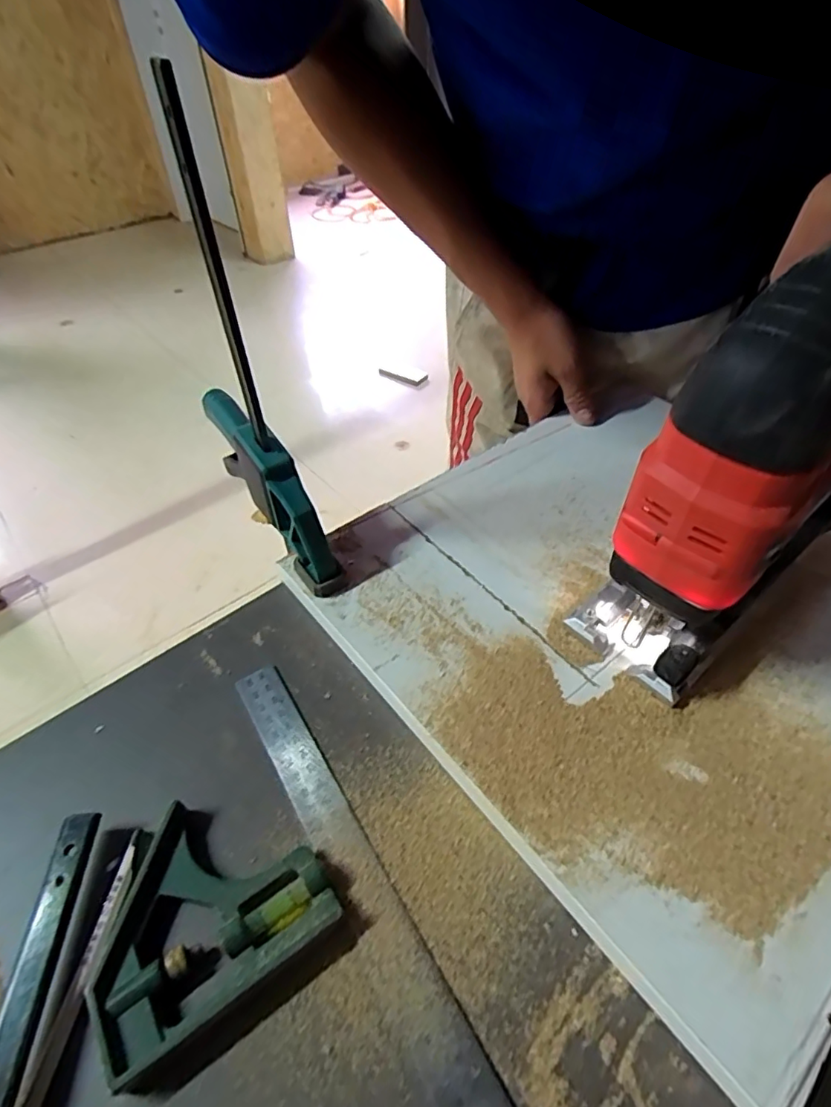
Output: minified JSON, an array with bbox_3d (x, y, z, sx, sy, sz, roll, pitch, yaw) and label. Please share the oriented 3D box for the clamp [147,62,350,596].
[{"bbox_3d":[-0.105,-0.106,0.322,0.037,0.249,0.152,-21,49,-17],"label":"clamp"}]

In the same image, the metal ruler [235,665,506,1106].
[{"bbox_3d":[-0.019,0.169,0.261,0.024,0.004,0.300,-26,51,-21],"label":"metal ruler"}]

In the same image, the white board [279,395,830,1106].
[{"bbox_3d":[0.157,0.021,0.372,0.366,0.015,0.350,-33,55,-24],"label":"white board"}]

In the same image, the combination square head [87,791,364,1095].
[{"bbox_3d":[-0.096,0.167,0.258,0.100,0.018,0.097,-28,52,-22],"label":"combination square head"}]

